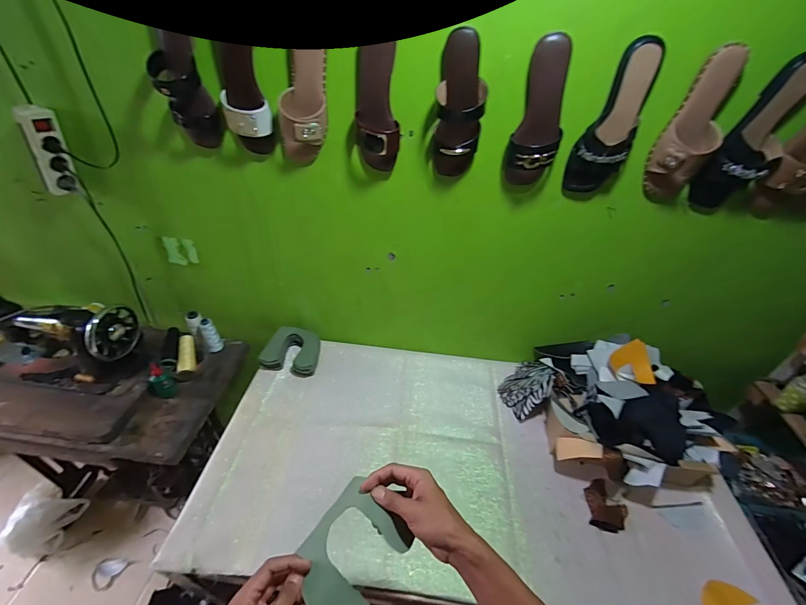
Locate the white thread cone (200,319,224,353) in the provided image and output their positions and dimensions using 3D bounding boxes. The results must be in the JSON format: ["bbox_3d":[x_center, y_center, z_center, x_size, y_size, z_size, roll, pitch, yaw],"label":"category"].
[{"bbox_3d":[-0.574,0.097,1.034,0.046,0.113,0.041,-28,28,-34],"label":"white thread cone"}]

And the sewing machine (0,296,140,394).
[{"bbox_3d":[-0.893,0.102,0.904,0.345,0.223,0.148,5,39,0],"label":"sewing machine"}]

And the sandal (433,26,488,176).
[{"bbox_3d":[0.104,-0.349,0.641,0.088,0.226,0.056,9,39,5],"label":"sandal"}]

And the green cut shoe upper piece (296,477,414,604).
[{"bbox_3d":[-0.063,0.302,0.413,0.110,0.049,0.132,28,44,26],"label":"green cut shoe upper piece"}]

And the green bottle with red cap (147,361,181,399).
[{"bbox_3d":[-0.638,0.210,0.914,0.061,0.085,0.060,32,46,29],"label":"green bottle with red cap"}]

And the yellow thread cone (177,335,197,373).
[{"bbox_3d":[-0.609,0.143,0.976,0.043,0.044,0.118,-9,67,-16],"label":"yellow thread cone"}]

